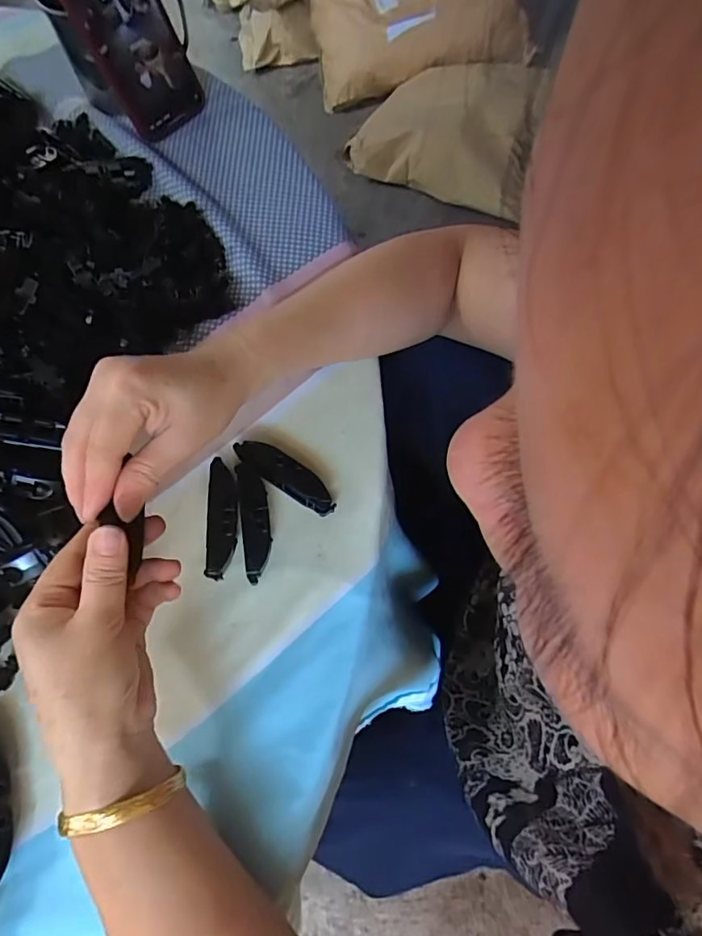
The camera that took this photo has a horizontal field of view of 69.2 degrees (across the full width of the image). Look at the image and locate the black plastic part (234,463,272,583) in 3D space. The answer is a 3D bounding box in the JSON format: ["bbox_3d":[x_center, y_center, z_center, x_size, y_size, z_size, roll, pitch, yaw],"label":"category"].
[{"bbox_3d":[-0.063,0.032,0.333,0.019,0.014,0.080,-12,69,-3],"label":"black plastic part"}]

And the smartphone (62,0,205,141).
[{"bbox_3d":[-0.185,-0.367,0.419,0.072,0.153,0.018,-39,53,-9],"label":"smartphone"}]

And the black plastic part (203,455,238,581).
[{"bbox_3d":[-0.084,0.031,0.333,0.019,0.010,0.079,-3,68,1],"label":"black plastic part"}]

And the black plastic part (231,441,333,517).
[{"bbox_3d":[-0.044,0.004,0.345,0.080,0.014,0.020,32,73,13],"label":"black plastic part"}]

